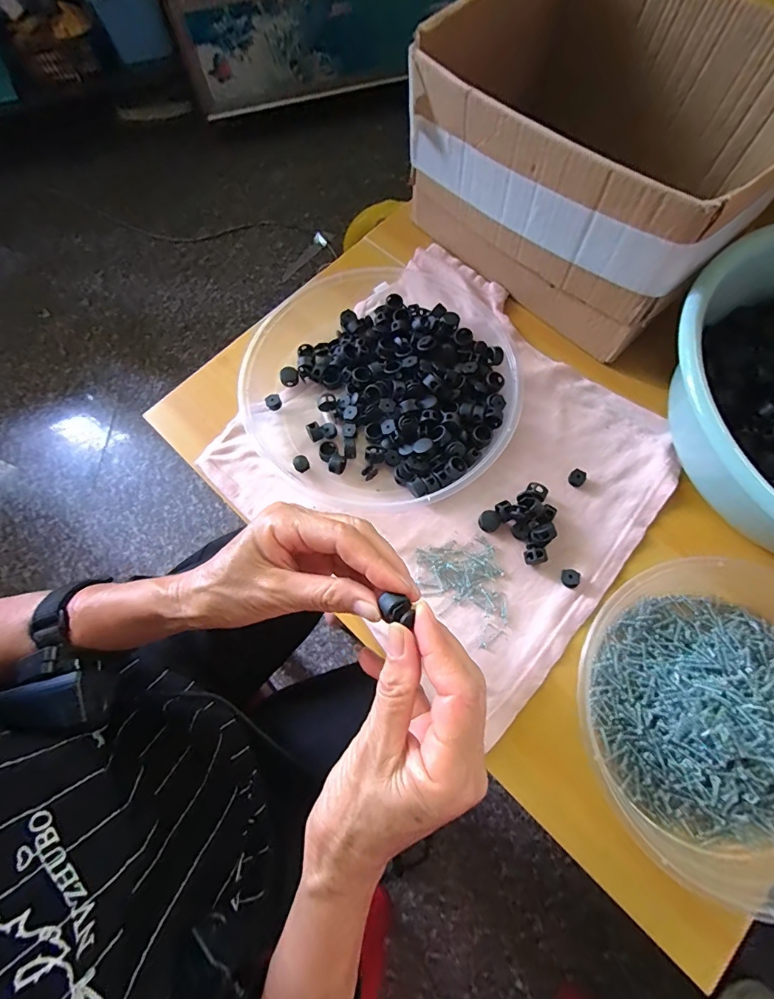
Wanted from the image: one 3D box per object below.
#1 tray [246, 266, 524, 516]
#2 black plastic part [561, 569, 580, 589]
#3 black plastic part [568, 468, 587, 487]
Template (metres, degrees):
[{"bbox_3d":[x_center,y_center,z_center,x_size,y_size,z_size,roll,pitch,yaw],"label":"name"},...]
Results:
[{"bbox_3d":[-0.003,-0.115,0.378,0.224,0.032,0.246,0,73,1],"label":"tray"},{"bbox_3d":[0.144,0.062,0.332,0.014,0.008,0.013,22,74,7],"label":"black plastic part"},{"bbox_3d":[0.161,-0.018,0.357,0.013,0.009,0.011,41,78,12],"label":"black plastic part"}]

